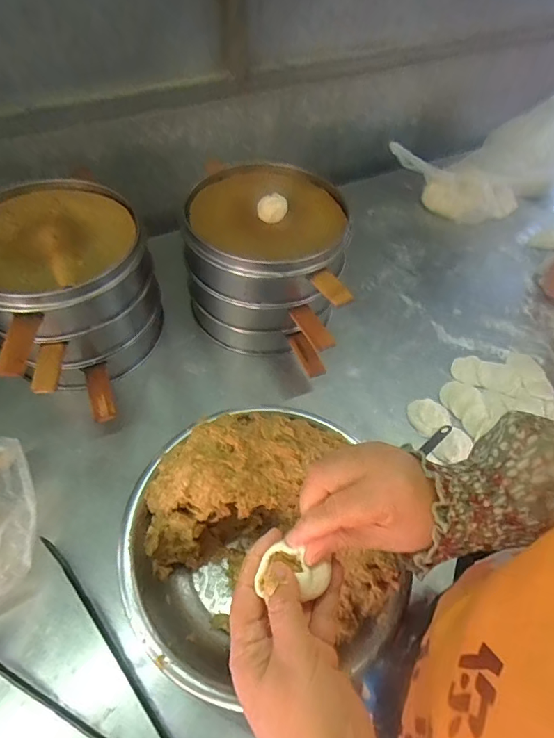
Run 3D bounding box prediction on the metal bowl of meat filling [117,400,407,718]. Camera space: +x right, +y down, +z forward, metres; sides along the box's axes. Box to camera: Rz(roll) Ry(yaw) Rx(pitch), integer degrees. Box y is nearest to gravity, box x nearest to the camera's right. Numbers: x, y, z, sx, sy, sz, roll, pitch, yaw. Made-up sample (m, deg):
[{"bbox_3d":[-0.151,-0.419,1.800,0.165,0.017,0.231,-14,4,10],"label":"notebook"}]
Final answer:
[{"bbox_3d":[-0.026,0.177,0.462,0.242,0.128,0.251,2,53,-2],"label":"metal bowl of meat filling"}]

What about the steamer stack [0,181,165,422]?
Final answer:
[{"bbox_3d":[-0.273,-0.092,0.609,0.219,0.200,0.277,-29,60,-23],"label":"steamer stack"}]

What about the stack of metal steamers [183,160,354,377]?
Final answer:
[{"bbox_3d":[0.004,-0.156,0.661,0.232,0.221,0.221,21,55,12],"label":"stack of metal steamers"}]

